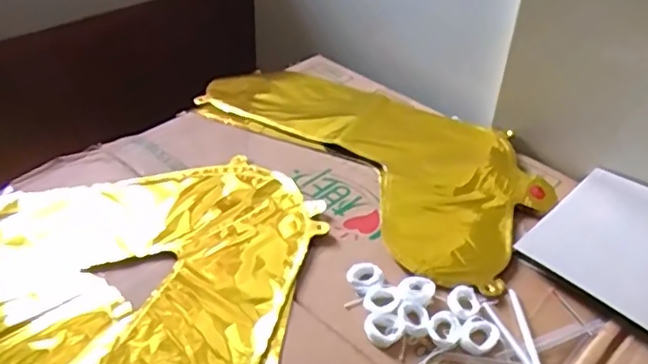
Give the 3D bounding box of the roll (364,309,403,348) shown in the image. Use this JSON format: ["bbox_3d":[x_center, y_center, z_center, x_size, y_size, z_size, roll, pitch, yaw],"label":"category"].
[{"bbox_3d":[0.044,0.108,0.468,0.028,0.006,0.027,3,39,-2],"label":"roll"}]

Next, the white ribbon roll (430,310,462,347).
[{"bbox_3d":[0.090,0.108,0.467,0.023,0.005,0.029,16,40,14],"label":"white ribbon roll"}]

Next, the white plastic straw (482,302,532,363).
[{"bbox_3d":[0.138,0.118,0.465,0.007,0.005,0.073,-12,41,-19],"label":"white plastic straw"}]

